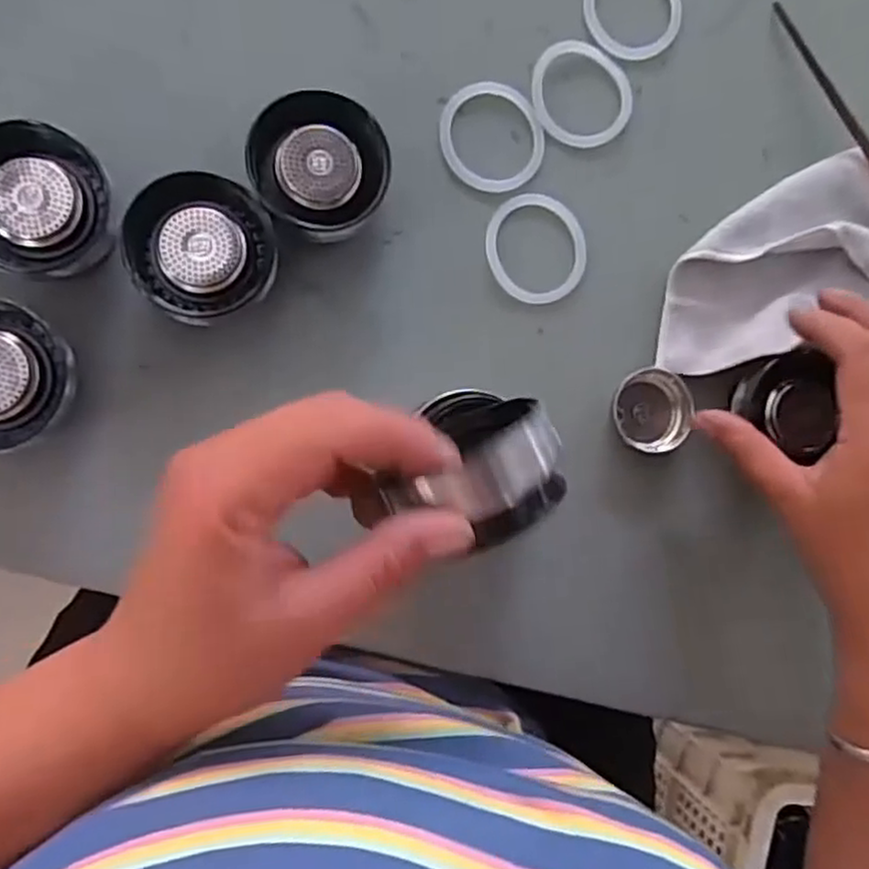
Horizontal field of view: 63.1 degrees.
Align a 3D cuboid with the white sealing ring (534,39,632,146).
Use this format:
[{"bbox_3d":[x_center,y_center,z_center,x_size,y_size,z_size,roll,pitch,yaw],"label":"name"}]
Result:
[{"bbox_3d":[0.083,-0.190,0.395,0.058,0.004,0.056,0,89,-8],"label":"white sealing ring"}]

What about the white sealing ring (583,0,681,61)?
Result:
[{"bbox_3d":[0.113,-0.243,0.404,0.058,0.005,0.057,0,89,-8],"label":"white sealing ring"}]

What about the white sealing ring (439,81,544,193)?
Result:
[{"bbox_3d":[0.032,-0.163,0.386,0.057,0.004,0.060,0,89,-8],"label":"white sealing ring"}]

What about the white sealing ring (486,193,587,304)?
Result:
[{"bbox_3d":[0.056,-0.102,0.387,0.055,0.004,0.060,0,89,-8],"label":"white sealing ring"}]

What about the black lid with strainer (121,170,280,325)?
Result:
[{"bbox_3d":[-0.112,-0.089,0.343,0.068,0.025,0.066,0,89,-8],"label":"black lid with strainer"}]

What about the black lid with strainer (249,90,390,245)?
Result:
[{"bbox_3d":[-0.059,-0.131,0.353,0.066,0.034,0.063,0,89,-8],"label":"black lid with strainer"}]

